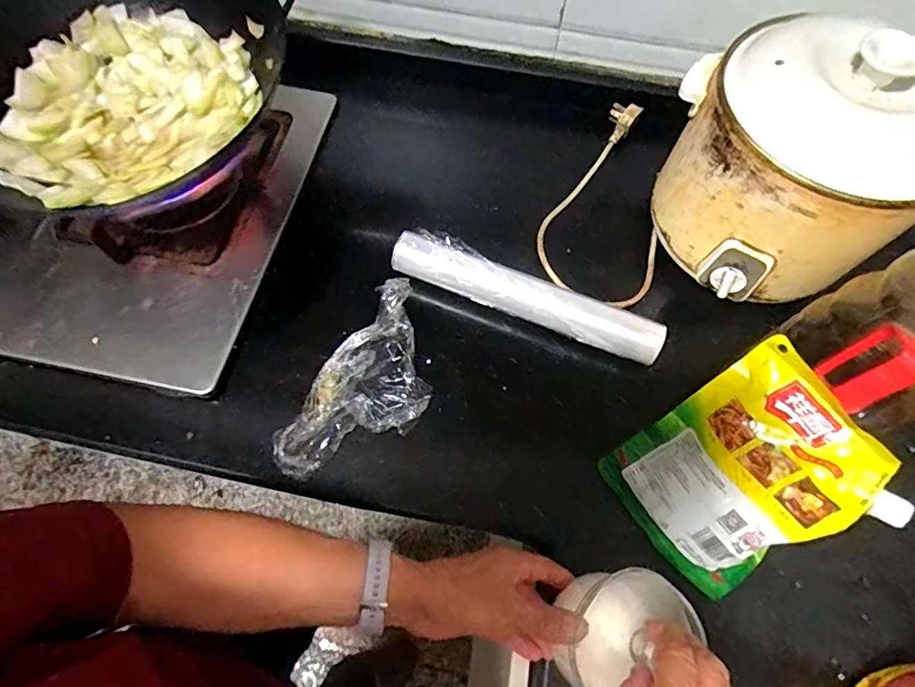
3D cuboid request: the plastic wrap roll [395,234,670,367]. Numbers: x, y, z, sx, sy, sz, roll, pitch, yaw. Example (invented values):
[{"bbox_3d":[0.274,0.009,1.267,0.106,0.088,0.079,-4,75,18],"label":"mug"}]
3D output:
[{"bbox_3d":[0.074,-0.054,0.548,0.308,0.036,0.051,21,67,8],"label":"plastic wrap roll"}]

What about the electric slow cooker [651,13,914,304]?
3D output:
[{"bbox_3d":[0.336,-0.178,0.489,0.195,0.197,0.200,-7,66,-4],"label":"electric slow cooker"}]

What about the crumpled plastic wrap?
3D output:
[{"bbox_3d":[-0.093,0.045,0.522,0.120,0.043,0.227,30,69,12],"label":"crumpled plastic wrap"}]

